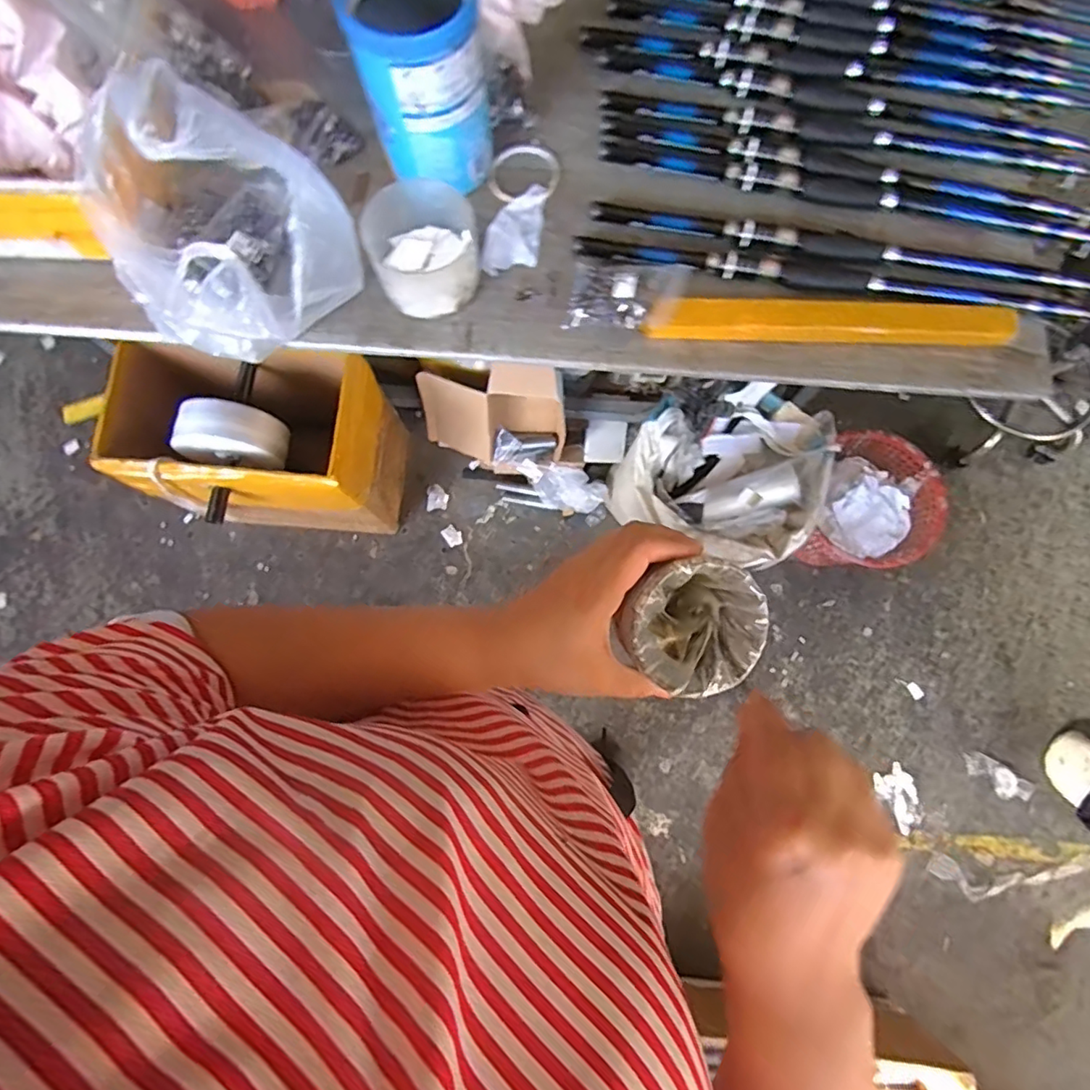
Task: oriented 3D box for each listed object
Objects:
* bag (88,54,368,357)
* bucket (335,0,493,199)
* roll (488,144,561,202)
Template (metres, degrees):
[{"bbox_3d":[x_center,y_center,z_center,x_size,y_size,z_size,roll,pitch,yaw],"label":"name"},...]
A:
[{"bbox_3d":[-0.335,-0.324,0.551,0.233,0.175,0.211,40,81,9],"label":"bag"},{"bbox_3d":[-0.120,-0.532,0.602,0.144,0.166,0.225,-8,77,-1],"label":"bucket"},{"bbox_3d":[-0.025,-0.441,0.670,0.083,0.012,0.074,-10,79,-1],"label":"roll"}]

